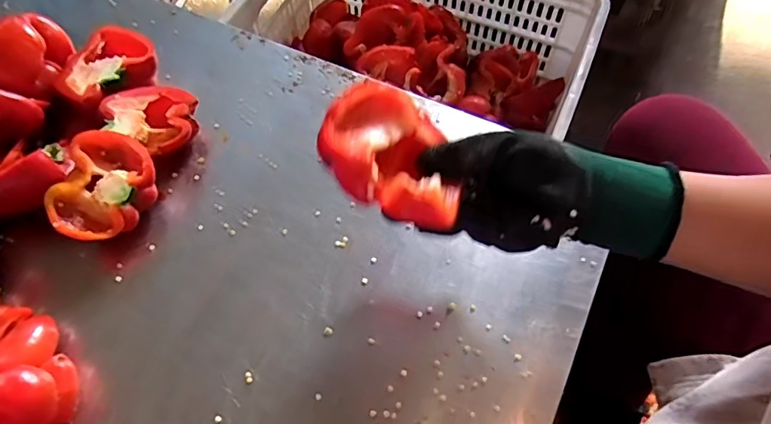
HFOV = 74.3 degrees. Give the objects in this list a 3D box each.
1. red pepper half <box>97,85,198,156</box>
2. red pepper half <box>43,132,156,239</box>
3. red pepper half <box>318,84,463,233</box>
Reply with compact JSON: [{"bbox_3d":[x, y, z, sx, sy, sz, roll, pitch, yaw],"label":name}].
[{"bbox_3d":[-0.229,-0.088,0.508,0.085,0.043,0.069,9,62,6],"label":"red pepper half"},{"bbox_3d":[-0.250,-0.017,0.463,0.071,0.057,0.095,13,63,8],"label":"red pepper half"},{"bbox_3d":[0.000,-0.038,0.355,0.097,0.045,0.082,35,49,-13],"label":"red pepper half"}]

